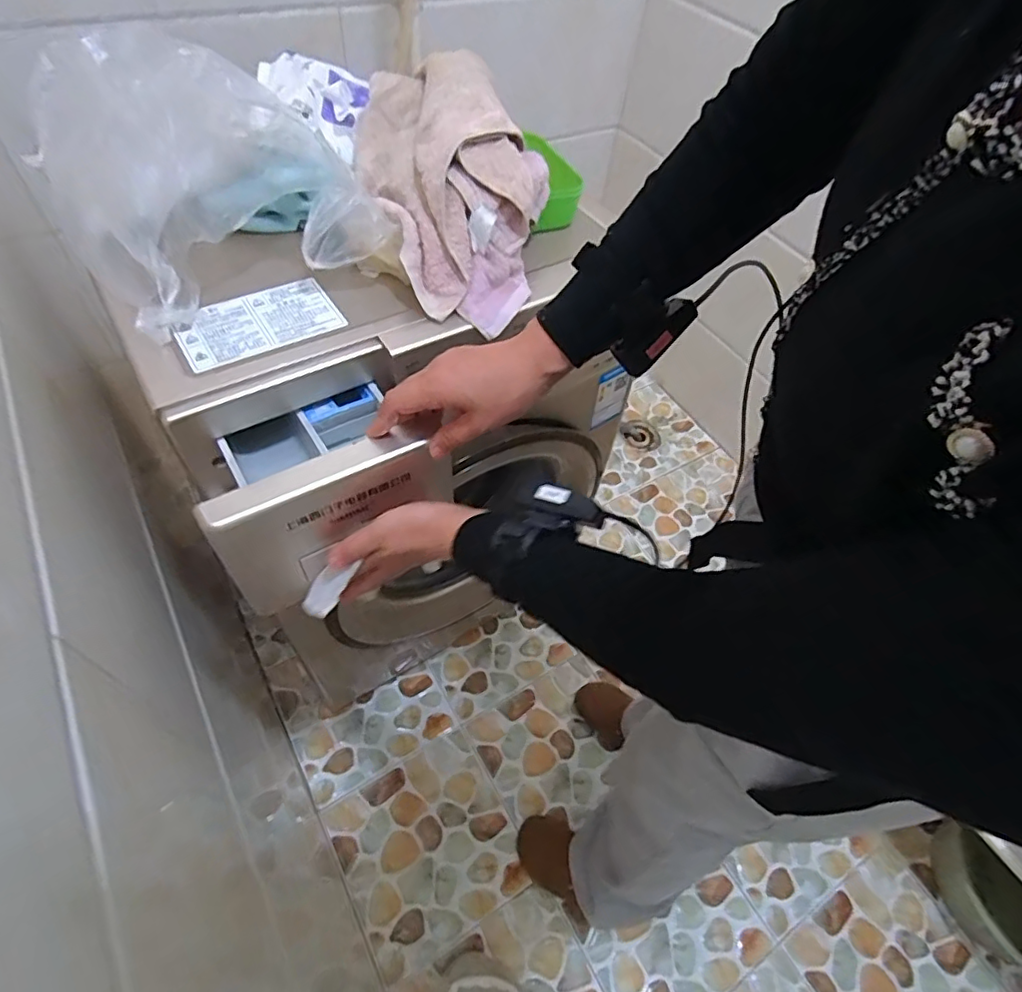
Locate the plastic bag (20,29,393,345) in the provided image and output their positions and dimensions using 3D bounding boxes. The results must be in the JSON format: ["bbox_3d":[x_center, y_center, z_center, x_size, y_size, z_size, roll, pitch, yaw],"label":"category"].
[{"bbox_3d":[-0.288,-0.308,0.563,0.244,0.177,0.213,-23,60,-22],"label":"plastic bag"}]

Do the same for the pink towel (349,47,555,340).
[{"bbox_3d":[-0.071,-0.359,0.633,0.190,0.145,0.351,-12,57,-15],"label":"pink towel"}]

